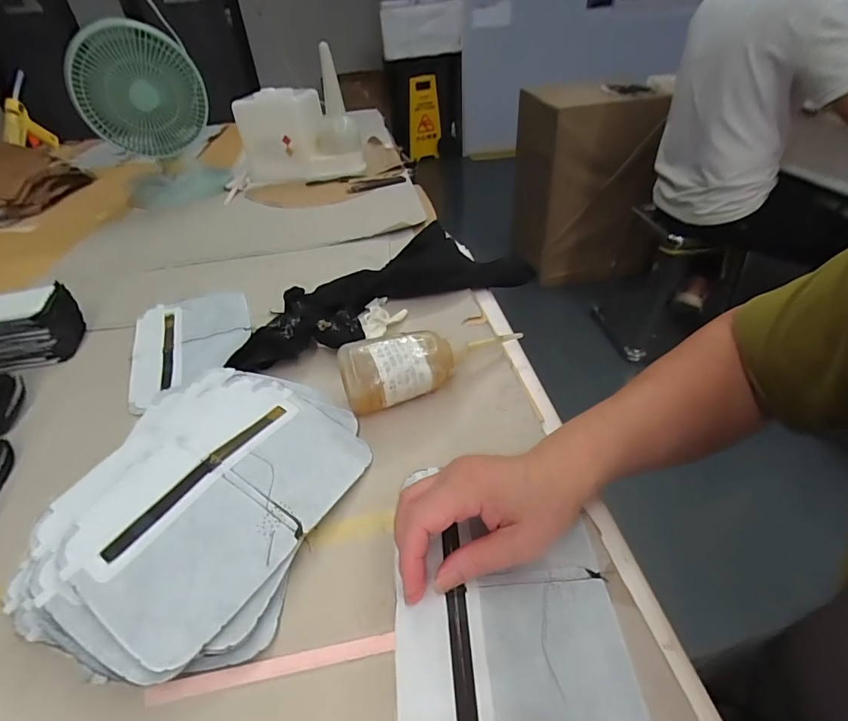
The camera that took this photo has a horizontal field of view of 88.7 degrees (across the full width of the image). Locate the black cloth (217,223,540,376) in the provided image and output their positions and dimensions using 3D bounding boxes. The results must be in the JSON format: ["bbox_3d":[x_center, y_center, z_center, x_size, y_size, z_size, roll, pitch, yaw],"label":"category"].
[{"bbox_3d":[-0.049,-0.090,0.541,0.390,0.044,0.150,-23,43,-21],"label":"black cloth"}]

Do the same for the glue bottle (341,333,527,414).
[{"bbox_3d":[0.011,-0.001,0.412,0.174,0.059,0.051,-16,41,-13],"label":"glue bottle"}]

